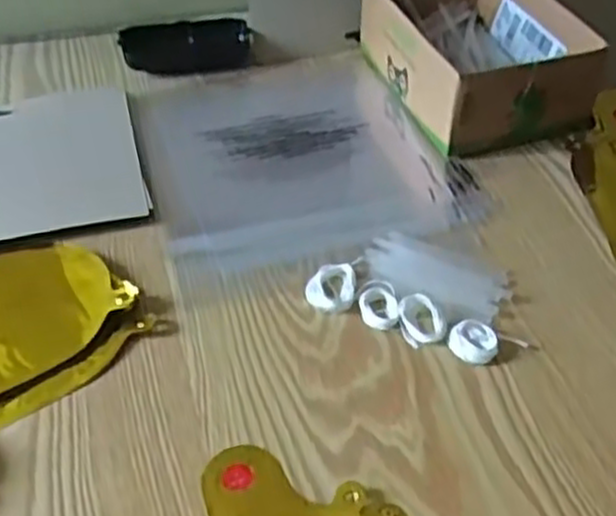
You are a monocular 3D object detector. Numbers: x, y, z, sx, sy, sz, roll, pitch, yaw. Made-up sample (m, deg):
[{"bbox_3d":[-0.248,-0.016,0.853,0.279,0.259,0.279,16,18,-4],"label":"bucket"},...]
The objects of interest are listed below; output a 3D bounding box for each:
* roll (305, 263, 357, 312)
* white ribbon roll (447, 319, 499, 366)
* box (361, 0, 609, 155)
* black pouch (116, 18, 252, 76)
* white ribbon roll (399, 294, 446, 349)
[{"bbox_3d":[0.014,0.018,0.485,0.030,0.007,0.037,5,43,6],"label":"roll"},{"bbox_3d":[0.094,0.047,0.452,0.026,0.008,0.027,0,42,0],"label":"white ribbon roll"},{"bbox_3d":[0.133,-0.176,0.659,0.139,0.070,0.206,-15,44,-15],"label":"box"},{"bbox_3d":[-0.106,-0.185,0.695,0.111,0.036,0.027,-8,43,-8],"label":"black pouch"},{"bbox_3d":[0.066,0.035,0.462,0.025,0.012,0.031,-12,43,-12],"label":"white ribbon roll"}]

